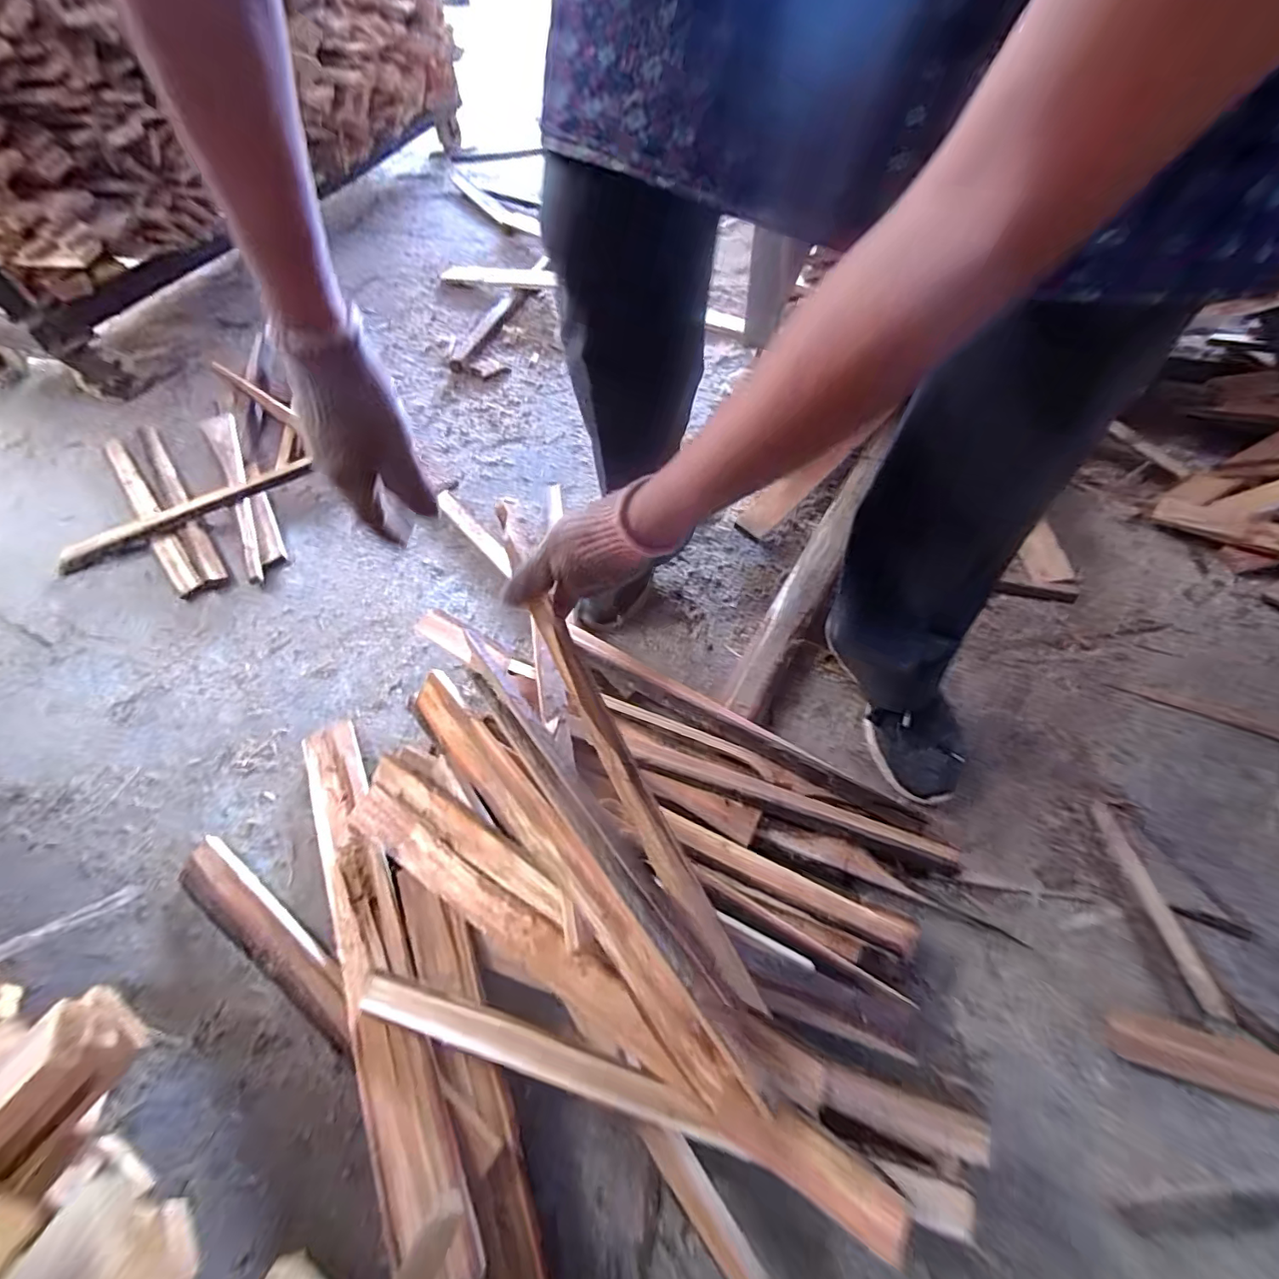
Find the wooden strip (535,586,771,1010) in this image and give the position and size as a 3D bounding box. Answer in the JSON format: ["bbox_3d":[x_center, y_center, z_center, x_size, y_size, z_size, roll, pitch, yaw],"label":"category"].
[{"bbox_3d":[0.001,0.131,0.447,0.022,0.029,0.362,-27,83,-13],"label":"wooden strip"}]

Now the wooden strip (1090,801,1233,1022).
[{"bbox_3d":[0.533,0.269,0.564,0.023,0.016,0.200,-4,57,2],"label":"wooden strip"}]

